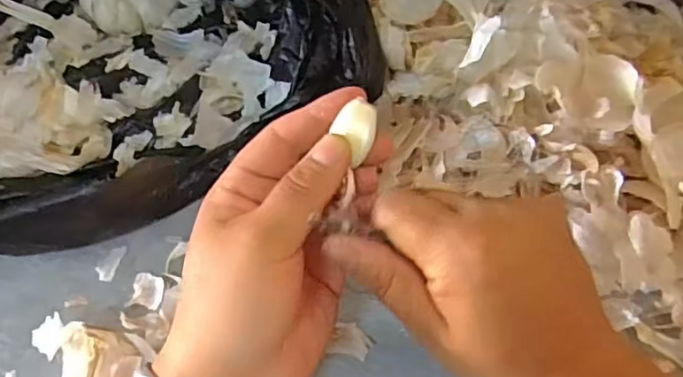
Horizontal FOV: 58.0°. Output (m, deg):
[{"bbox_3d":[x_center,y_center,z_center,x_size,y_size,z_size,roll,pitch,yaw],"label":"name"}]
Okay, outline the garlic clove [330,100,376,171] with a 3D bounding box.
[{"bbox_3d":[0.006,-0.022,0.257,0.015,0.014,0.025,14,91,5],"label":"garlic clove"}]

